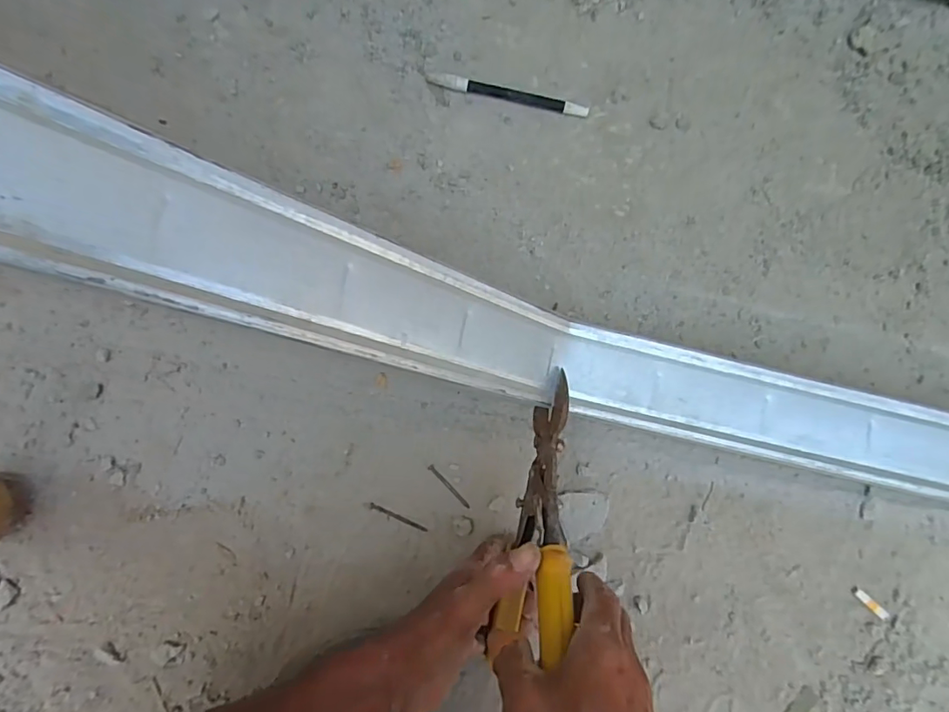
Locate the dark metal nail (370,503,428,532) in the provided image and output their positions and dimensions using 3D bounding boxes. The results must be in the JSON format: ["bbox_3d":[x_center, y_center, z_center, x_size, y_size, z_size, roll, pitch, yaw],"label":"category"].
[{"bbox_3d":[-0.064,0.137,0.436,0.053,0.004,0.005,26,84,-3],"label":"dark metal nail"}]

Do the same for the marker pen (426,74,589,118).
[{"bbox_3d":[0.031,-0.230,0.456,0.141,0.011,0.012,10,85,-5],"label":"marker pen"}]

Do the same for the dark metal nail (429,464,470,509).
[{"bbox_3d":[-0.022,0.113,0.446,0.006,0.004,0.049,-42,91,-6],"label":"dark metal nail"}]

